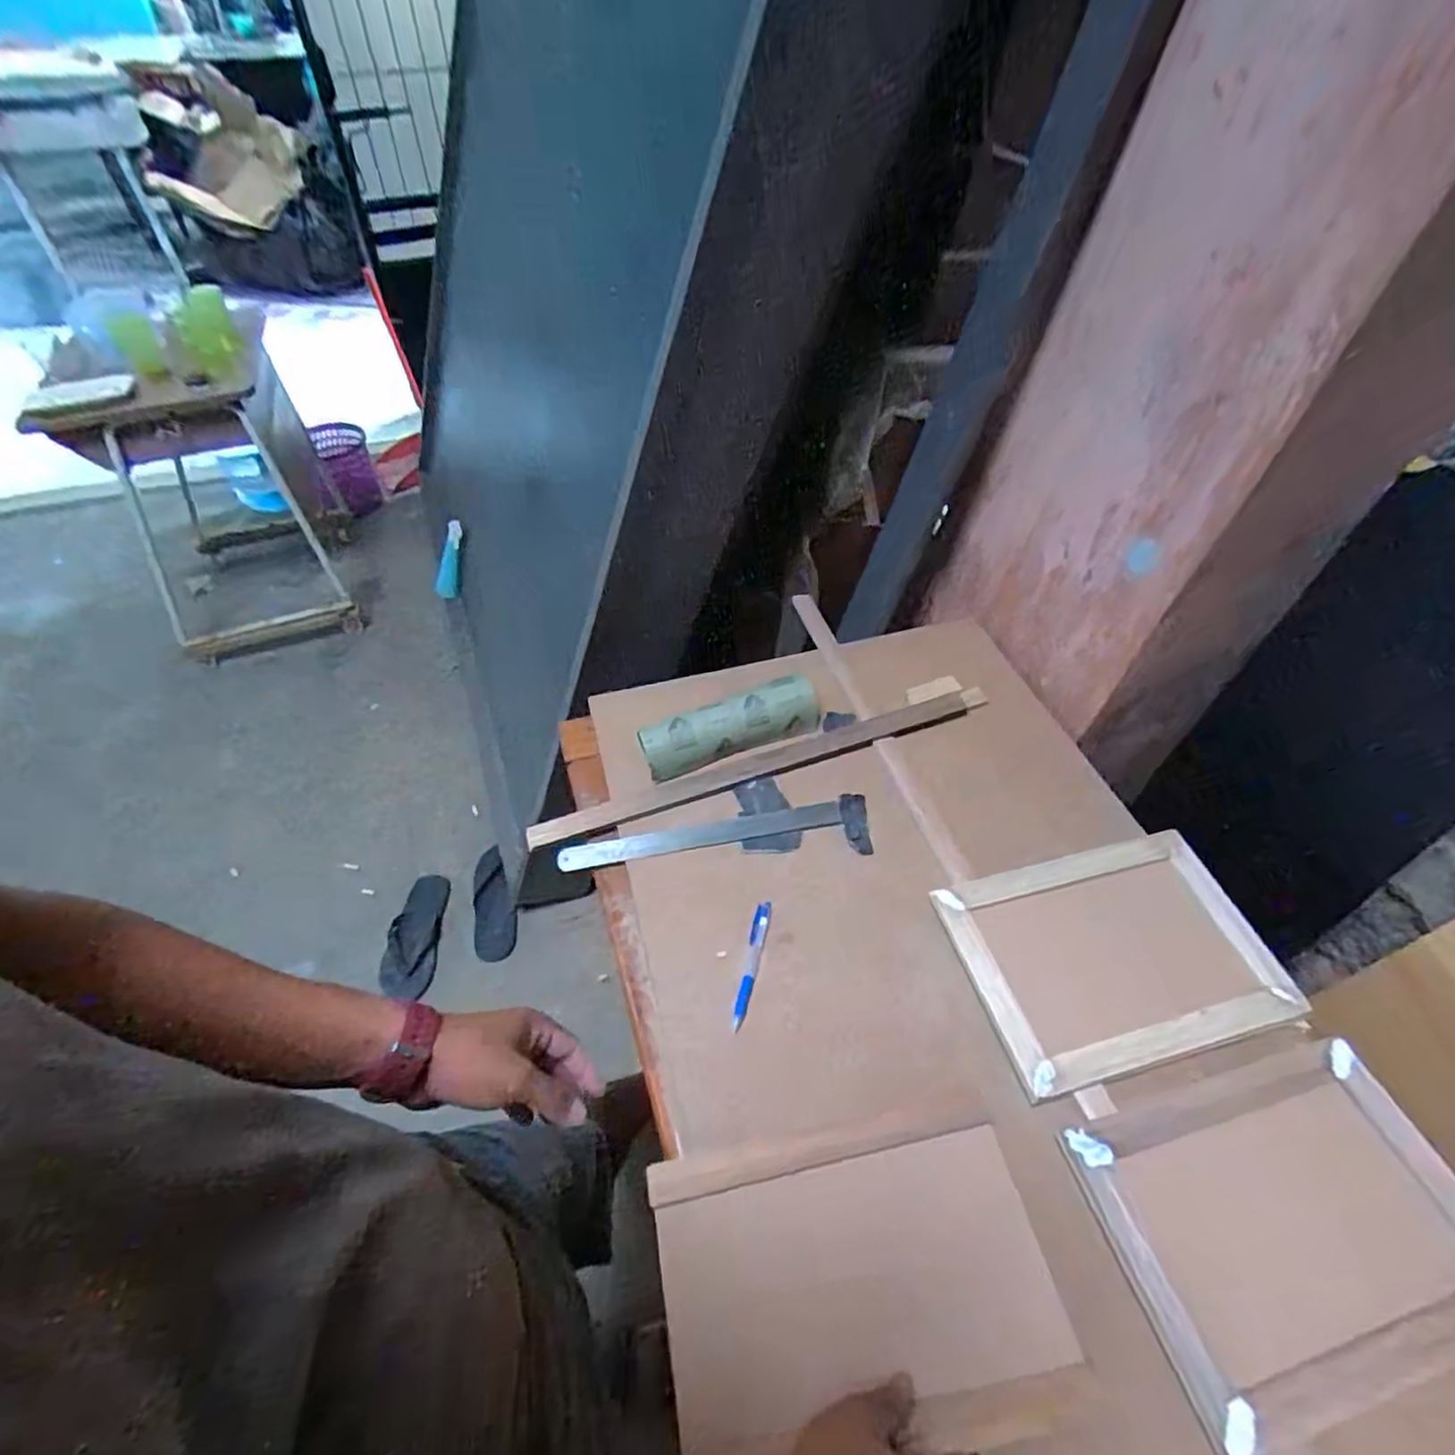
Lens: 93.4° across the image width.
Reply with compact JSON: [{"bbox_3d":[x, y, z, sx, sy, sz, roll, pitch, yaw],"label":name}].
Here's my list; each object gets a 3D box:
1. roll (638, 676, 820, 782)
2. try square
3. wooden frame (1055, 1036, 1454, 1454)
[{"bbox_3d":[0.006,-0.002,0.874,0.234,0.059,0.072,-17,51,-11],"label":"roll"},{"bbox_3d":[-0.012,0.129,0.794,0.357,0.014,0.071,-7,50,-3],"label":"try square"},{"bbox_3d":[0.457,0.396,0.553,0.303,0.018,0.205,-13,50,-8],"label":"wooden frame"}]

